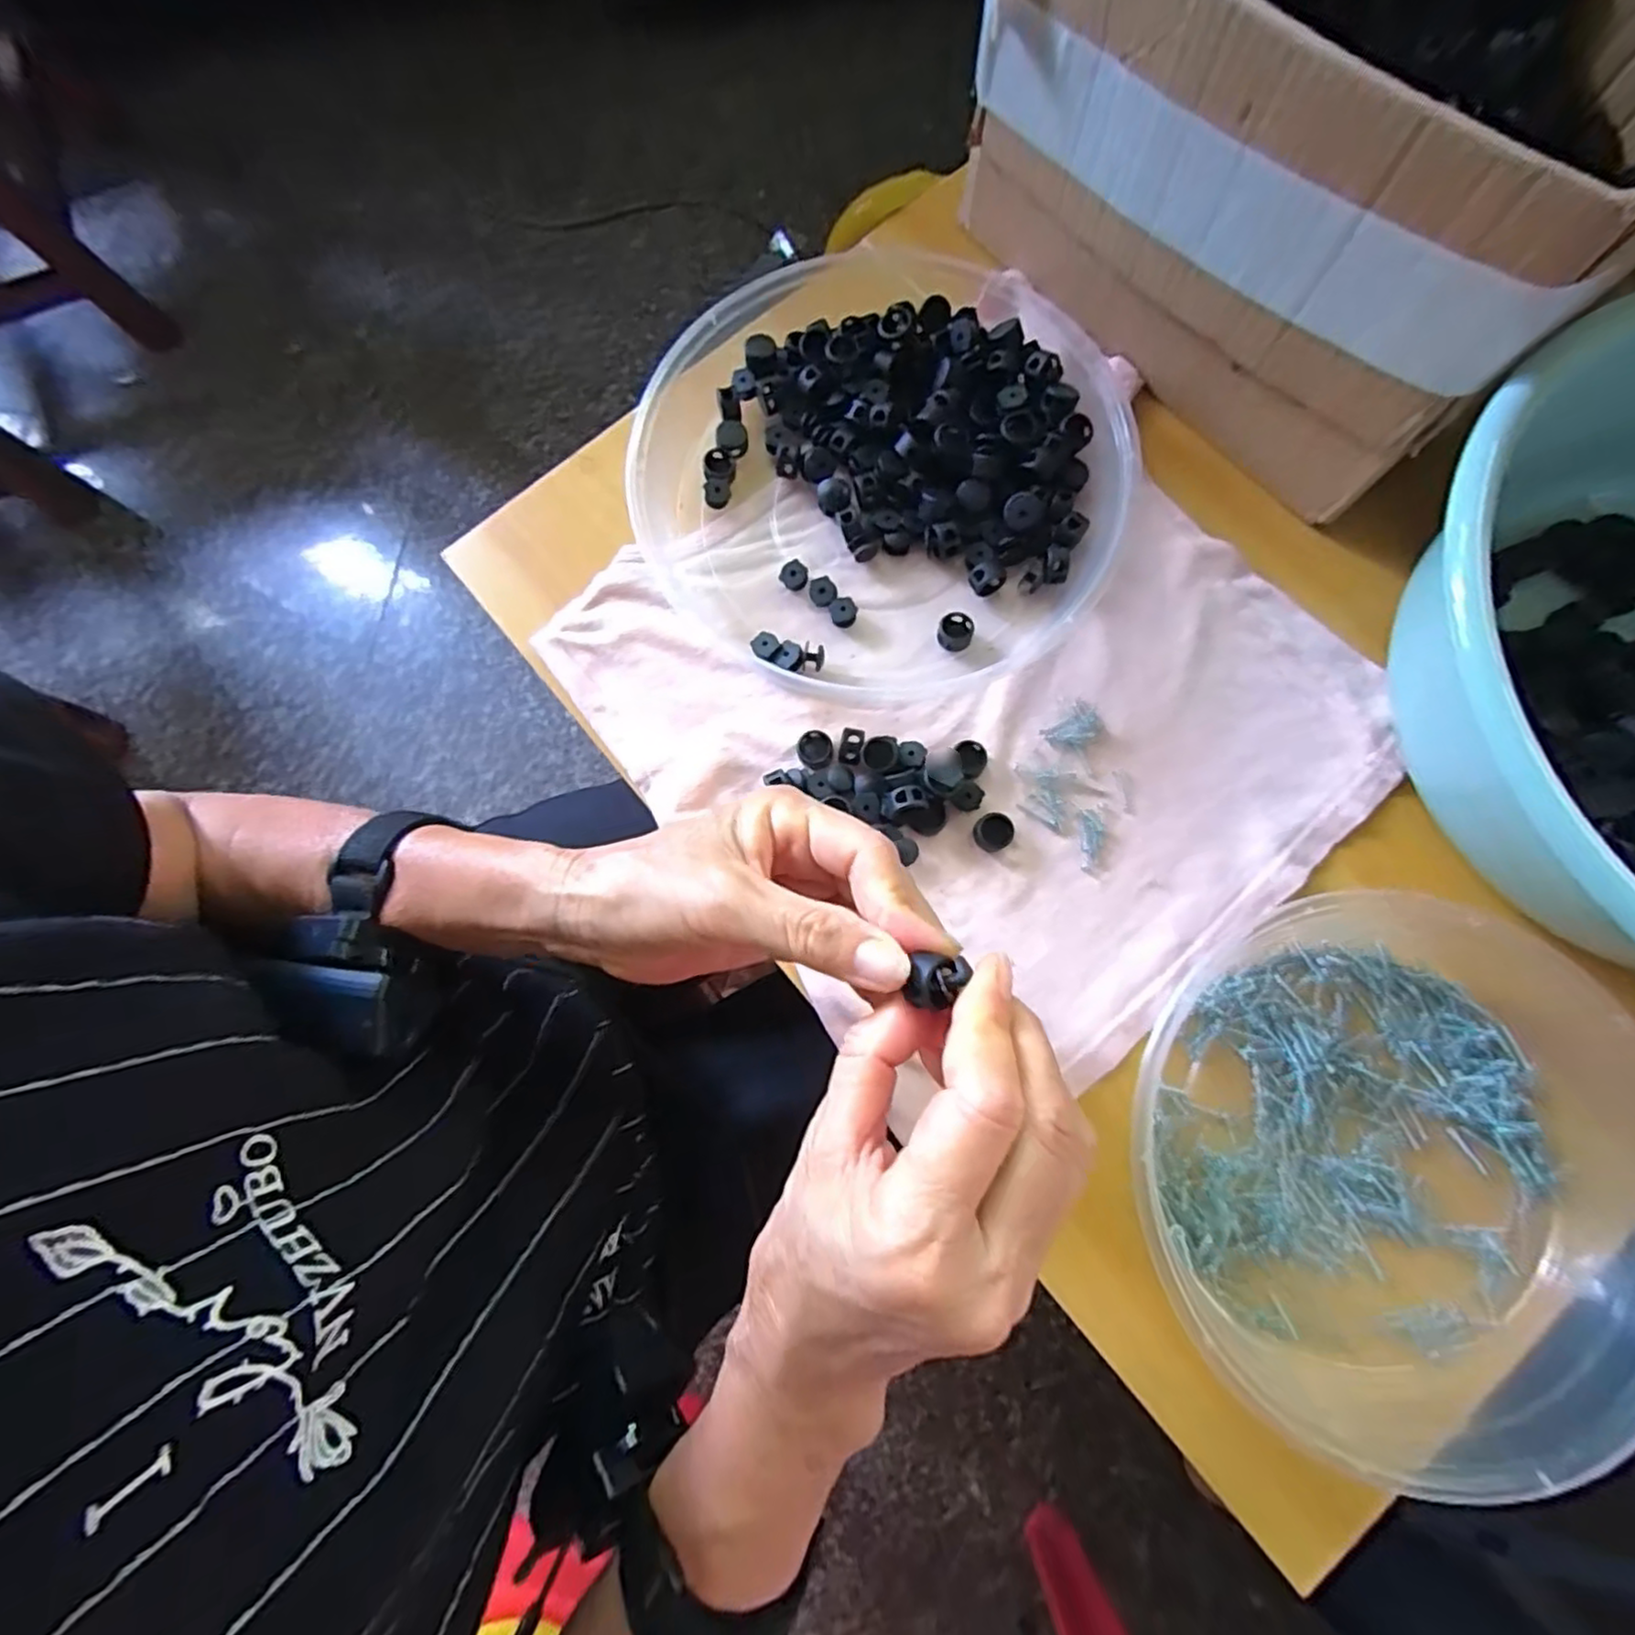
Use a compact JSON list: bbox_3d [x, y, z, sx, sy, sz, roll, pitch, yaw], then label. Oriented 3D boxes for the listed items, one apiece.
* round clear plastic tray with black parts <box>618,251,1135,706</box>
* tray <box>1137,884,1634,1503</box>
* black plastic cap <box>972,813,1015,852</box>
[{"bbox_3d":[0.035,-0.175,0.348,0.224,0.035,0.235,0,79,1],"label":"round clear plastic tray with black parts"},{"bbox_3d":[0.231,0.139,0.276,0.185,0.039,0.201,0,79,1],"label":"tray"},{"bbox_3d":[0.082,0.007,0.321,0.017,0.009,0.017,0,79,1],"label":"black plastic cap"}]

